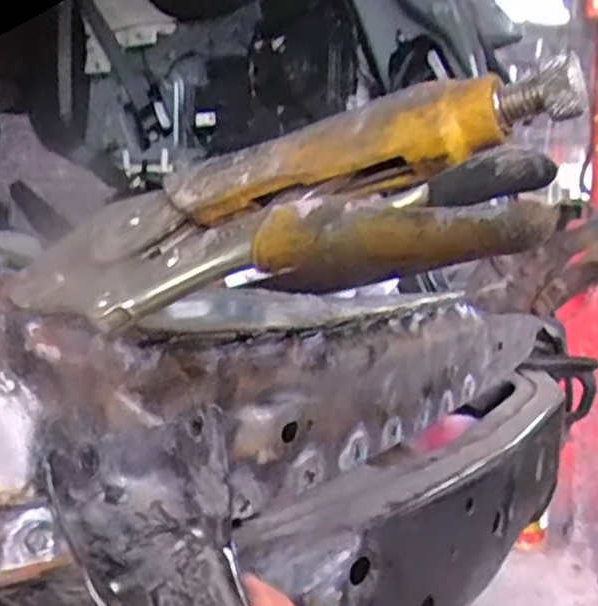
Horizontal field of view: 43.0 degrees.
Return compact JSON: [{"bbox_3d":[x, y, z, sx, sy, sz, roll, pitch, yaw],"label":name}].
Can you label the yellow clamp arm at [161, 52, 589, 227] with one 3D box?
[{"bbox_3d":[0.015,-0.049,0.236,0.138,0.026,0.013,-9,-2,28],"label":"yellow clamp arm"}]

